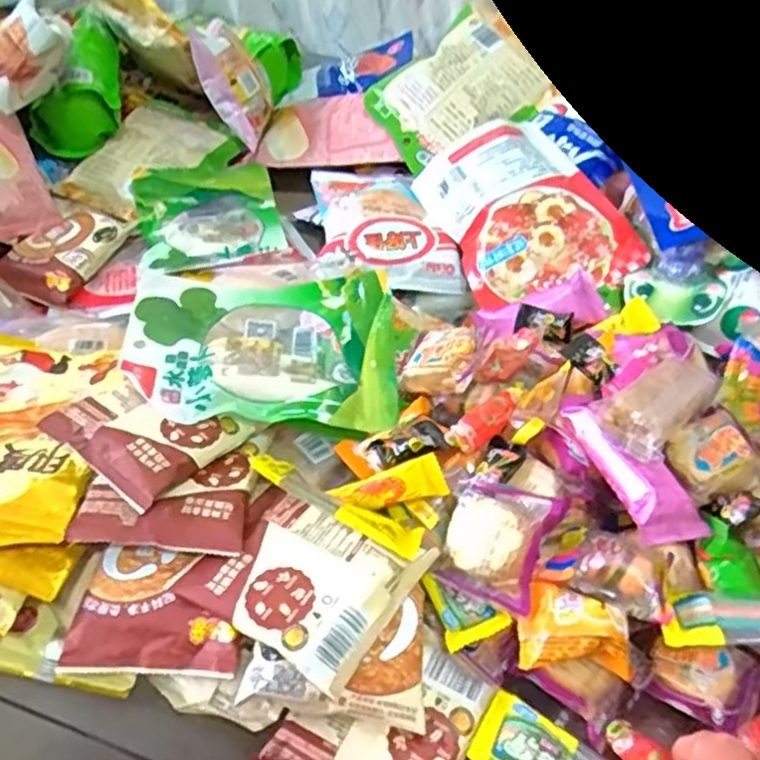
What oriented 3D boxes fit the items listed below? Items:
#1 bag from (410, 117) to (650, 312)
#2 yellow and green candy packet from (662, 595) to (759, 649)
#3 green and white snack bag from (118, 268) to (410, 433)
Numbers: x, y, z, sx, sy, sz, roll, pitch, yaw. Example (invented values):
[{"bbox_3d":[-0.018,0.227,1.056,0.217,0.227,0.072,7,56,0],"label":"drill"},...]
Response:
[{"bbox_3d":[0.109,-0.129,0.540,0.120,0.031,0.168,-28,72,-4],"label":"bag"},{"bbox_3d":[0.185,0.115,0.329,0.100,0.017,0.032,-8,30,8],"label":"yellow and green candy packet"},{"bbox_3d":[-0.070,-0.022,0.438,0.166,0.028,0.118,0,46,-1],"label":"green and white snack bag"}]

